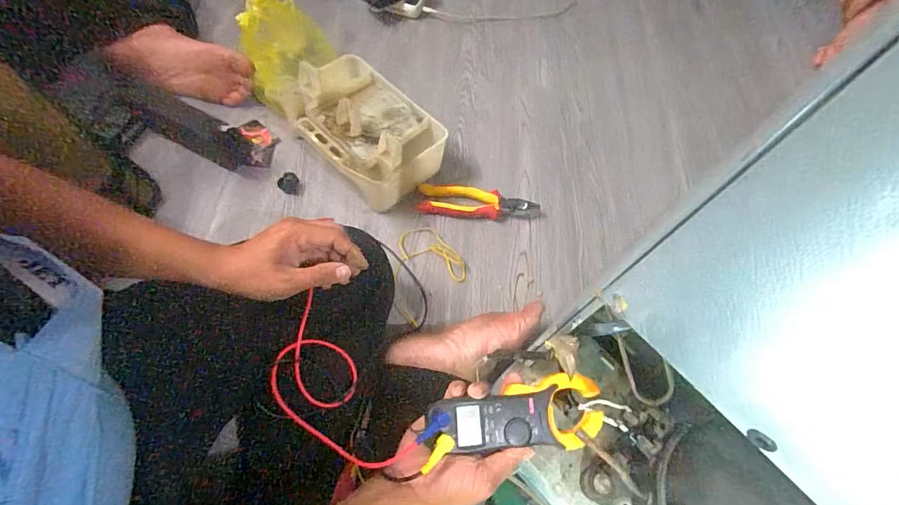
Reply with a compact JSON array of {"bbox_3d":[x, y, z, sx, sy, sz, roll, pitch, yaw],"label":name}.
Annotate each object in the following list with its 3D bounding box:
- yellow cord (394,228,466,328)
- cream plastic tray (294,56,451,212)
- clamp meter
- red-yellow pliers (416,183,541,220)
[{"bbox_3d":[-0.046,0.025,0.637,0.119,0.019,0.133,42,65,14],"label":"yellow cord"},{"bbox_3d":[-0.143,-0.195,0.706,0.244,0.096,0.179,43,66,15],"label":"cream plastic tray"},{"bbox_3d":[0.064,0.164,0.418,0.185,0.036,0.064,-2,62,-20],"label":"clamp meter"},{"bbox_3d":[0.049,-0.083,0.701,0.197,0.016,0.052,4,62,-6],"label":"red-yellow pliers"}]

